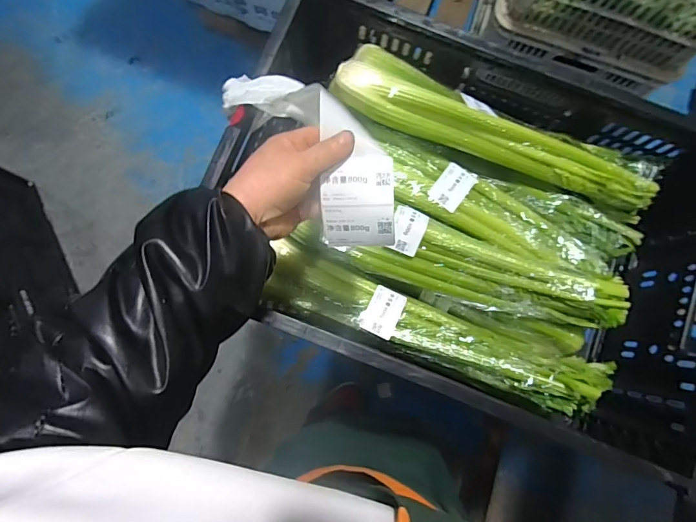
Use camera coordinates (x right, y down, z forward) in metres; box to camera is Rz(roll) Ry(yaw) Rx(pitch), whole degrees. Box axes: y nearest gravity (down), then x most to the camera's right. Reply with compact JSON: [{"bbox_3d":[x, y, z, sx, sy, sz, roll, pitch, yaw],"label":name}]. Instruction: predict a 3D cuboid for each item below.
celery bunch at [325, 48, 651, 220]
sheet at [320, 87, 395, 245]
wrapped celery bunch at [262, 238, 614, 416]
[{"bbox_3d":[0.194,-0.165,0.542,0.428,0.072,0.095,19,81,0],"label":"celery bunch"},{"bbox_3d":[0.006,-0.078,0.369,0.059,0.036,0.127,-3,82,-4],"label":"sheet"},{"bbox_3d":[0.089,0.081,0.515,0.428,0.078,0.080,22,81,0],"label":"wrapped celery bunch"}]

